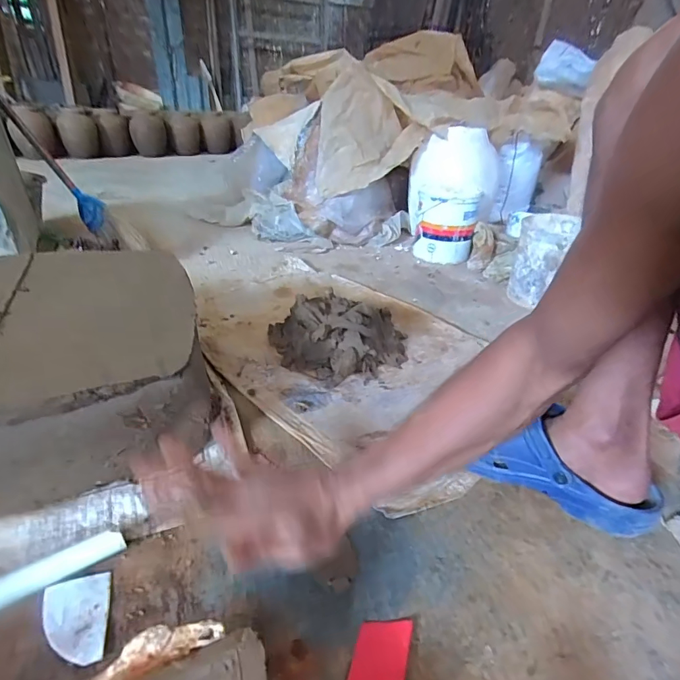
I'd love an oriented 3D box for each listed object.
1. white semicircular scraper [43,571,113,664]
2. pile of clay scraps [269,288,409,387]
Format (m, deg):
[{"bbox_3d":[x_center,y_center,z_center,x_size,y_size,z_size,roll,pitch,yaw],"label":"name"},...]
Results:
[{"bbox_3d":[-0.238,0.251,0.380,0.053,0.004,0.078,-4,33,-23],"label":"white semicircular scraper"},{"bbox_3d":[0.003,-0.012,0.751,0.255,0.094,0.160,-1,31,-6],"label":"pile of clay scraps"}]

